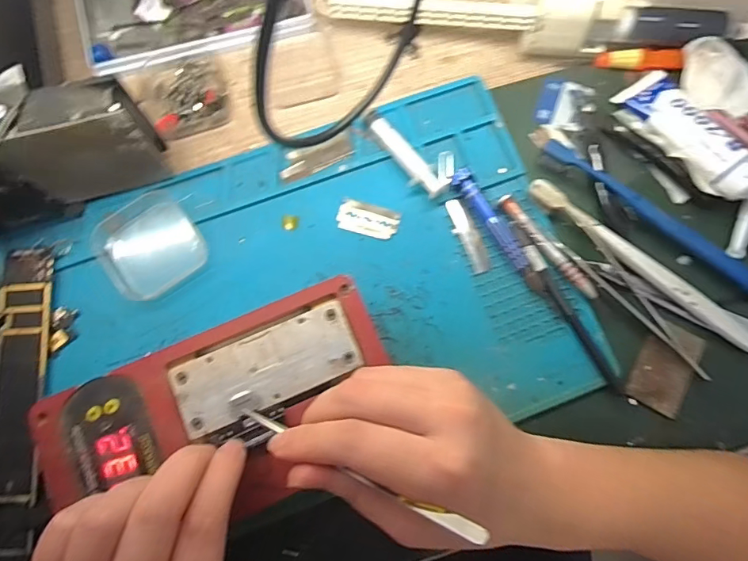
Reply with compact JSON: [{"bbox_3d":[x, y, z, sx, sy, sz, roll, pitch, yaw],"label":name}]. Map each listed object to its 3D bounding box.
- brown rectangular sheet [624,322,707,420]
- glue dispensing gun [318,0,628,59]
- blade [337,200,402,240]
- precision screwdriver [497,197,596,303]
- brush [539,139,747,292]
[{"bbox_3d":[0.200,0.059,0.317,0.035,0.004,0.060,29,78,11],"label":"brown rectangular sheet"},{"bbox_3d":[0.072,-0.220,0.354,0.215,0.049,0.060,8,78,1],"label":"glue dispensing gun"},{"bbox_3d":[-0.004,-0.044,0.337,0.044,0.004,0.023,15,78,3],"label":"blade"},{"bbox_3d":[0.123,-0.024,0.326,0.010,0.005,0.093,-38,81,-8],"label":"precision screwdriver"},{"bbox_3d":[0.203,-0.046,0.336,0.185,0.016,0.023,35,80,6],"label":"brush"}]

